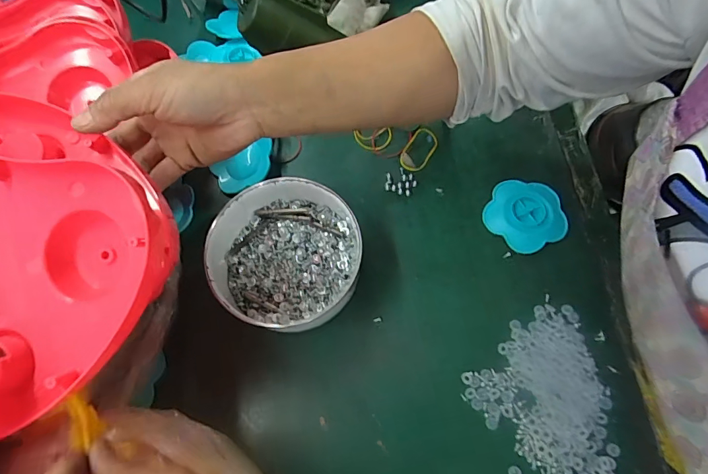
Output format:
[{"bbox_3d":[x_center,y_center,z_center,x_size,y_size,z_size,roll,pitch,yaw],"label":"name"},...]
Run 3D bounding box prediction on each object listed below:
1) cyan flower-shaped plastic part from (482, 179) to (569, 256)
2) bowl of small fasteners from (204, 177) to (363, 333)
[{"bbox_3d":[0.177,-0.024,0.425,0.076,0.017,0.080,-2,67,5],"label":"cyan flower-shaped plastic part"},{"bbox_3d":[-0.066,0.020,0.389,0.141,0.055,0.144,-2,67,5],"label":"bowl of small fasteners"}]

